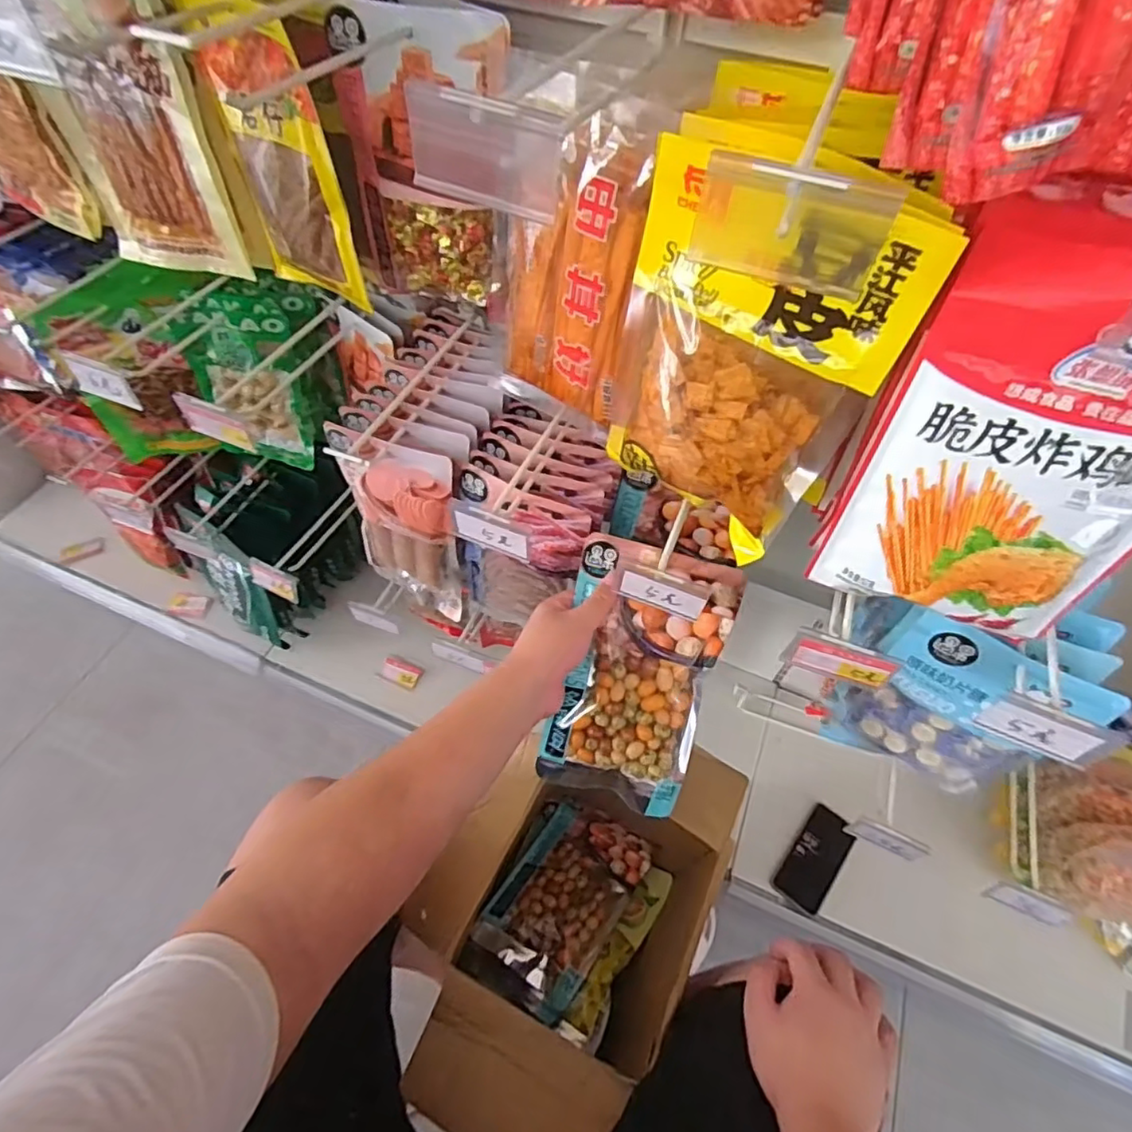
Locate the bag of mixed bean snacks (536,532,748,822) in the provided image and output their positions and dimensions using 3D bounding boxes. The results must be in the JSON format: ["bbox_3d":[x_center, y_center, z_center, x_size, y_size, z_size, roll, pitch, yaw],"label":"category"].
[{"bbox_3d":[0.064,0.112,0.589,0.142,0.259,0.023,14,14,7],"label":"bag of mixed bean snacks"}]

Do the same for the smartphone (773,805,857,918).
[{"bbox_3d":[0.393,0.460,0.971,0.075,0.009,0.149,30,83,22],"label":"smartphone"}]

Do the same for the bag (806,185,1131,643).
[{"bbox_3d":[0.268,-0.061,0.360,0.160,0.243,0.029,17,44,12],"label":"bag"}]

